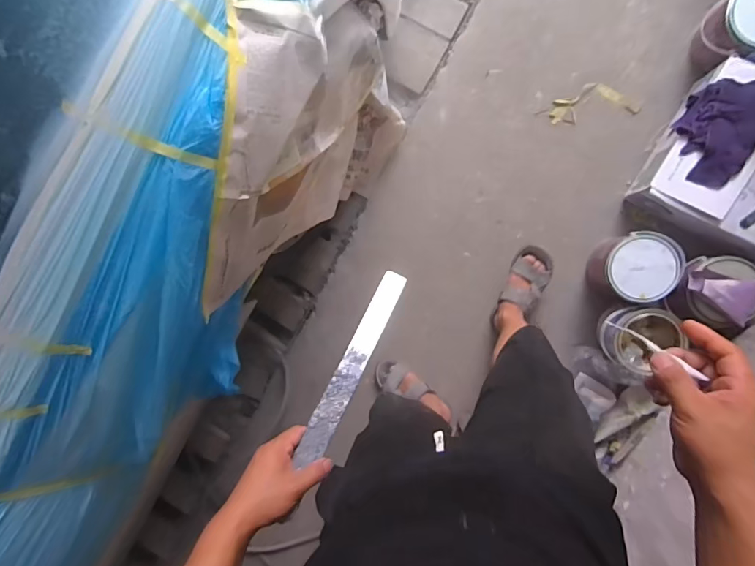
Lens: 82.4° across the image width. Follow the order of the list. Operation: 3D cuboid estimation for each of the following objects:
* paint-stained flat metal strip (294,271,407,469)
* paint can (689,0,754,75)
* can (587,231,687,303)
[{"bbox_3d":[-0.029,0.102,0.574,0.035,0.009,0.278,24,64,6],"label":"paint-stained flat metal strip"},{"bbox_3d":[0.842,-0.586,0.996,0.177,0.167,0.159,-36,87,10],"label":"paint can"},{"bbox_3d":[0.644,-0.042,1.076,0.179,0.167,0.168,6,95,10],"label":"can"}]

